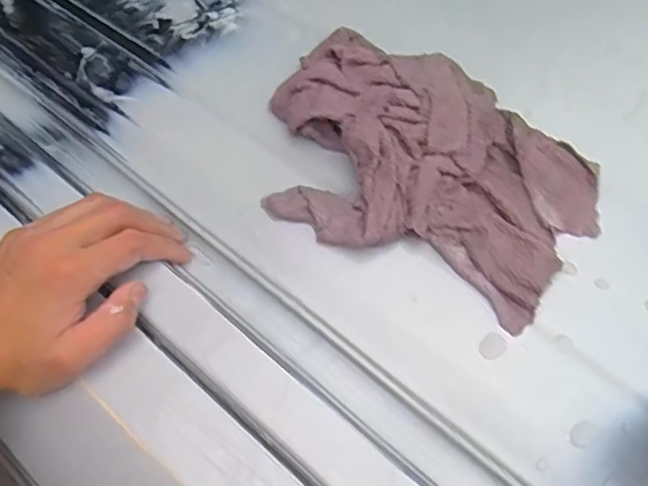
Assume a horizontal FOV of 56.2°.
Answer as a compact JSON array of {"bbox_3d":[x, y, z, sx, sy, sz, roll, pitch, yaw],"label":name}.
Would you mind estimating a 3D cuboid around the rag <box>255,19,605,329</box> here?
[{"bbox_3d":[0.055,-0.060,0.389,0.233,0.040,0.157,31,59,19],"label":"rag"}]

